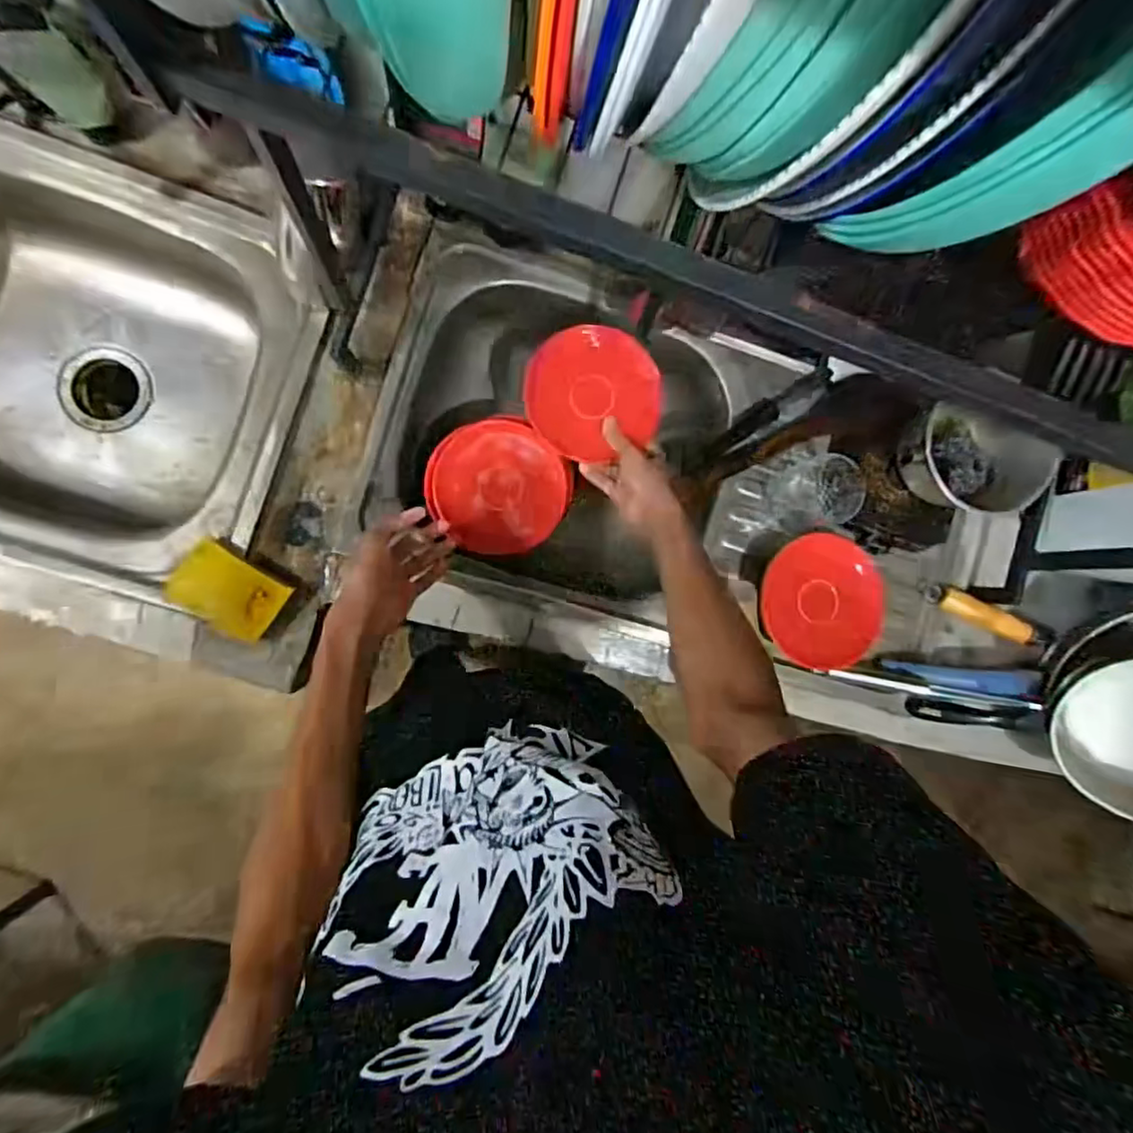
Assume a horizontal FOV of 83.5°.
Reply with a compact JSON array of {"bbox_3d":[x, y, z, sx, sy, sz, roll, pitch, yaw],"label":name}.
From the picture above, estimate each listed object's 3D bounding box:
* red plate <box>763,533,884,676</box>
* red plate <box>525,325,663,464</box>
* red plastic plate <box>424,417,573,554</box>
[{"bbox_3d":[0.311,0.045,0.756,0.164,0.040,0.149,18,88,-7],"label":"red plate"},{"bbox_3d":[0.032,-0.199,0.741,0.154,0.016,0.144,6,113,15],"label":"red plate"},{"bbox_3d":[-0.081,-0.097,0.766,0.157,0.029,0.160,0,90,-7],"label":"red plastic plate"}]

